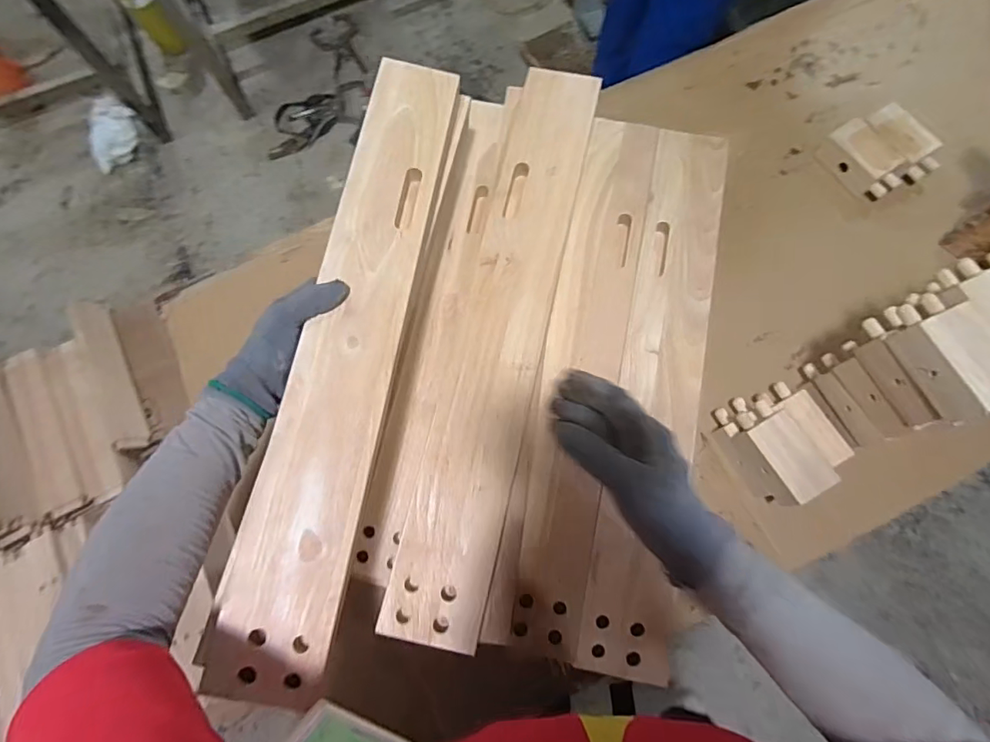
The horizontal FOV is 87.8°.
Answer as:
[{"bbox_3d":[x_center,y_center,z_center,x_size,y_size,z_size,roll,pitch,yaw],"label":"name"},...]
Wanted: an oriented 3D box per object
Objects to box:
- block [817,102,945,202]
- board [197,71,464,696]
[{"bbox_3d":[0.494,-0.281,0.656,0.116,0.036,0.102,-26,75,-6],"label":"block"},{"bbox_3d":[-0.123,-0.038,0.442,0.084,0.015,0.556,9,73,3],"label":"board"}]

